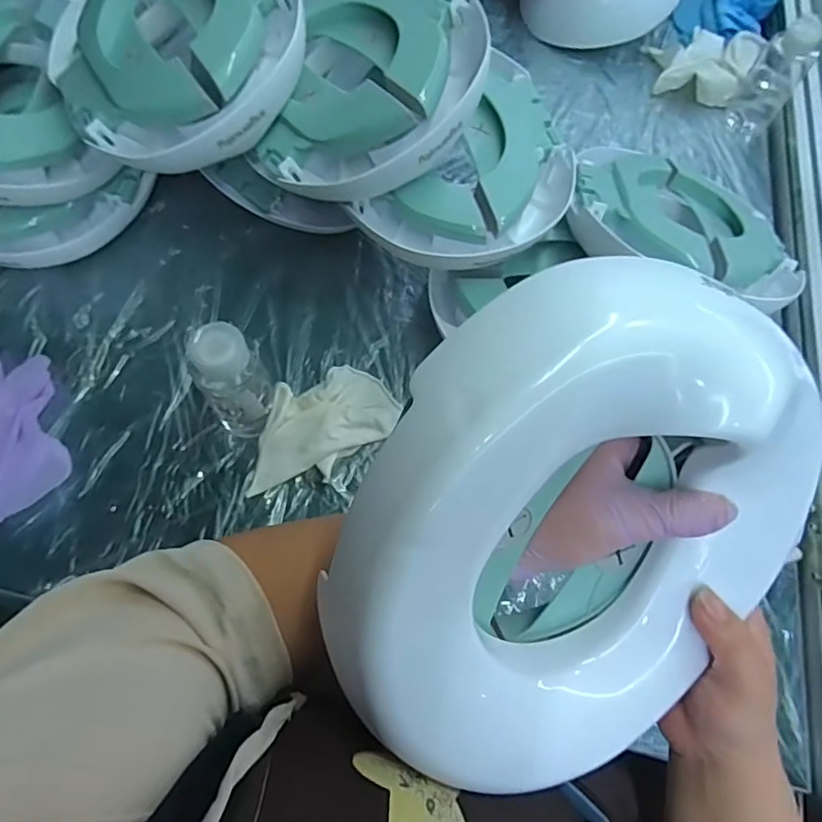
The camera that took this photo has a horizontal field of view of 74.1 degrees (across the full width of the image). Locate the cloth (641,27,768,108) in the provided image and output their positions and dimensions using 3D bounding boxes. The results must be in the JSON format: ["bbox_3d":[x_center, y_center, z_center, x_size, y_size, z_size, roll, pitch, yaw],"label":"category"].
[{"bbox_3d":[0.431,-0.521,0.808,0.153,0.048,0.138,19,62,5],"label":"cloth"}]

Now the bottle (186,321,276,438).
[{"bbox_3d":[-0.163,-0.023,0.513,0.059,0.143,0.051,-27,68,-18],"label":"bottle"}]

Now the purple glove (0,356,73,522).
[{"bbox_3d":[-0.405,0.008,0.557,0.079,0.022,0.195,-21,70,-11],"label":"purple glove"}]

